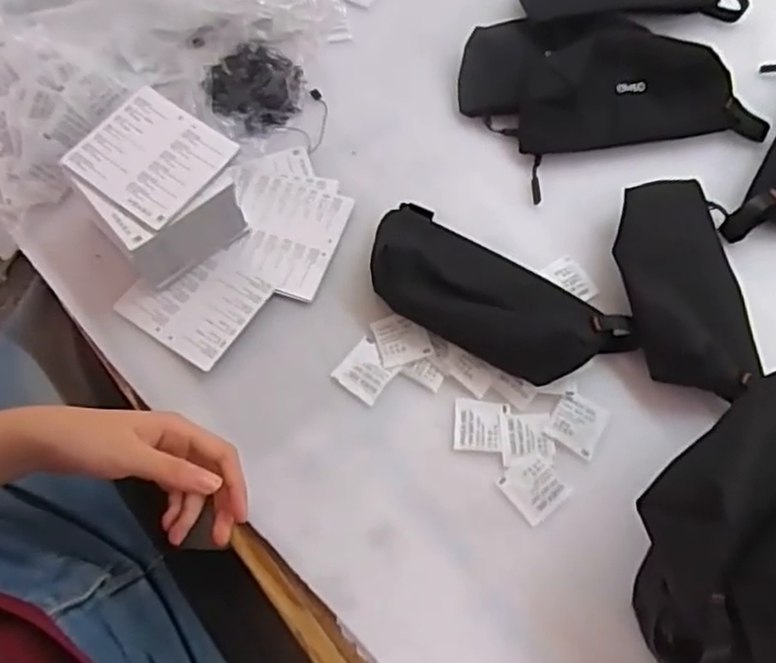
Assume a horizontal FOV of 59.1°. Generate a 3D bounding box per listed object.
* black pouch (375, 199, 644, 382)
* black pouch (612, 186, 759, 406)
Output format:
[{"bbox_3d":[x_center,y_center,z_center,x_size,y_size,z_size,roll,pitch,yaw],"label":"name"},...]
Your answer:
[{"bbox_3d":[0.078,-0.026,0.521,0.216,0.046,0.096,34,72,11],"label":"black pouch"},{"bbox_3d":[0.234,-0.040,0.536,0.111,0.038,0.195,-8,69,-4],"label":"black pouch"}]

